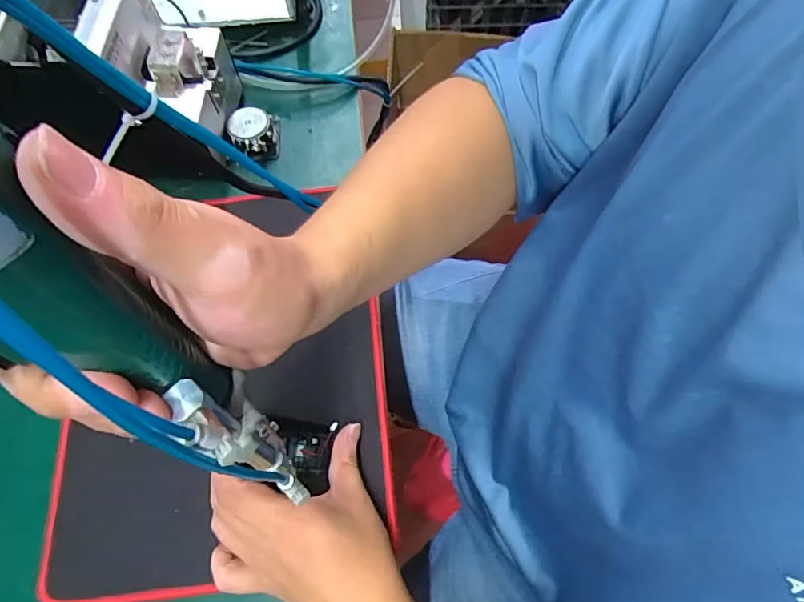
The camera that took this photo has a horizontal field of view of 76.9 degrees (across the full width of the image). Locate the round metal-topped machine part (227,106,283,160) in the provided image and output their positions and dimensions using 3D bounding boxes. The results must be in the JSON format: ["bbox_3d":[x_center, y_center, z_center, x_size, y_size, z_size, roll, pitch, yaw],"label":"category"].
[{"bbox_3d":[-0.149,-0.170,0.519,0.048,0.034,0.047,-1,66,2],"label":"round metal-topped machine part"}]

